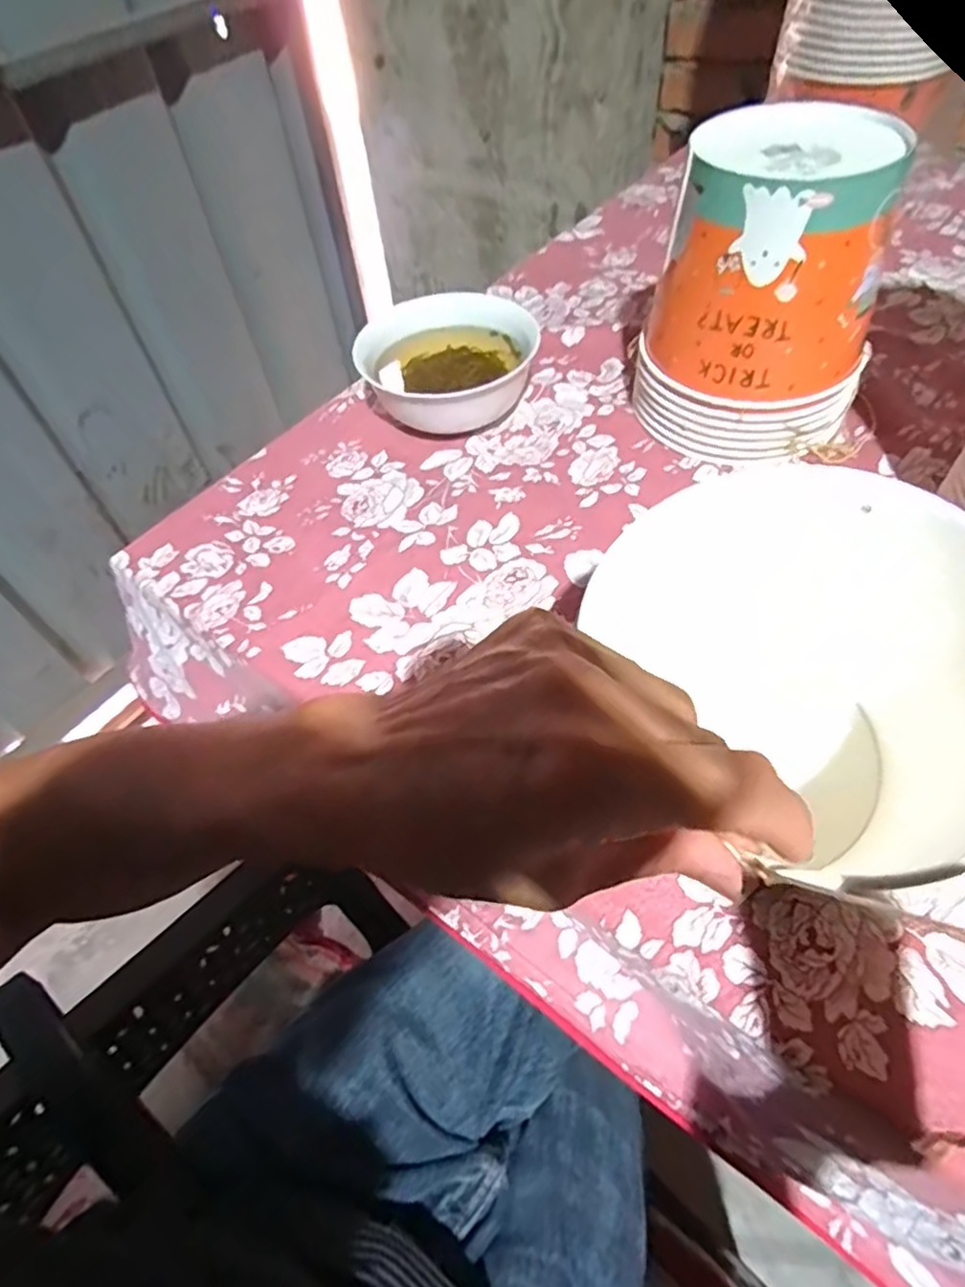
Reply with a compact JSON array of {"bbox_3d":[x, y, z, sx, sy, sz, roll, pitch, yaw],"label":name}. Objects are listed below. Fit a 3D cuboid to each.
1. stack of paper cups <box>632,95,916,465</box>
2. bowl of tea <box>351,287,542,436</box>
[{"bbox_3d":[0.200,-0.244,0.478,0.151,0.182,0.132,29,62,24],"label":"stack of paper cups"},{"bbox_3d":[-0.026,-0.233,0.566,0.150,0.065,0.126,-9,54,-1],"label":"bowl of tea"}]

